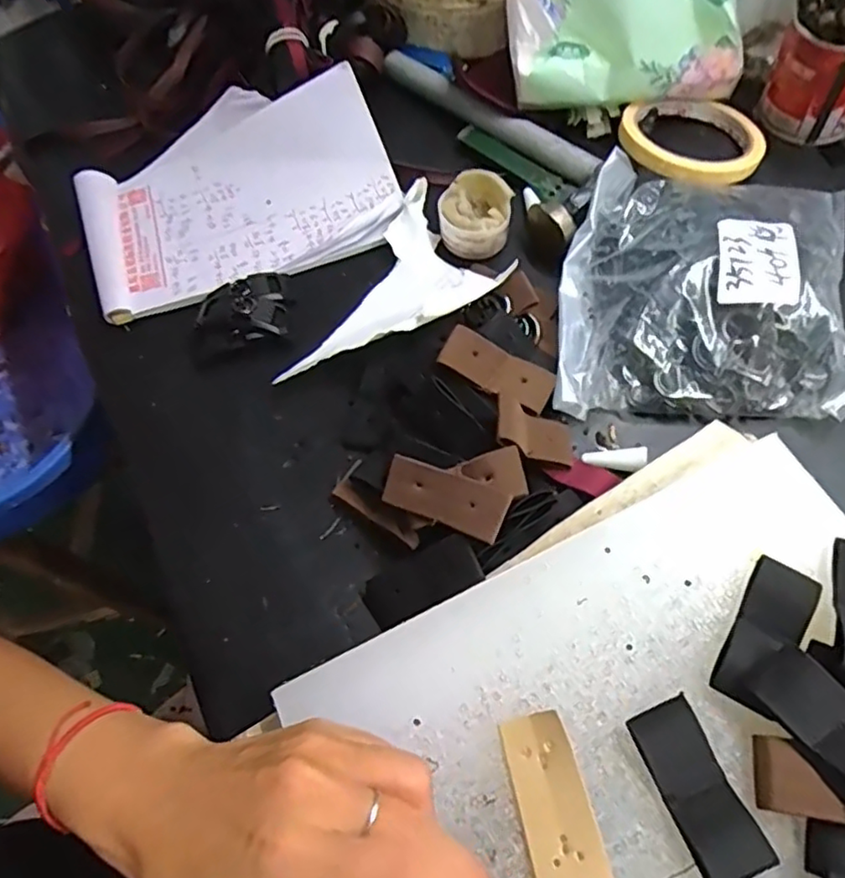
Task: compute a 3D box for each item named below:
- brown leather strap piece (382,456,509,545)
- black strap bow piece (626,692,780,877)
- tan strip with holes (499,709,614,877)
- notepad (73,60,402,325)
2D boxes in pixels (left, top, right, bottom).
[{"bbox_3d":[0.010,0.029,0.305,0.062,0.004,0.025,19,84,24],"label":"brown leather strap piece"},{"bbox_3d":[0.103,0.133,0.239,0.026,0.010,0.059,-23,63,-3],"label":"black strap bow piece"},{"bbox_3d":[0.050,0.140,0.241,0.027,0.006,0.062,-15,63,1],"label":"tan strip with holes"},{"bbox_3d":[-0.134,-0.175,0.444,0.215,0.029,0.145,-19,73,4],"label":"notepad"}]

